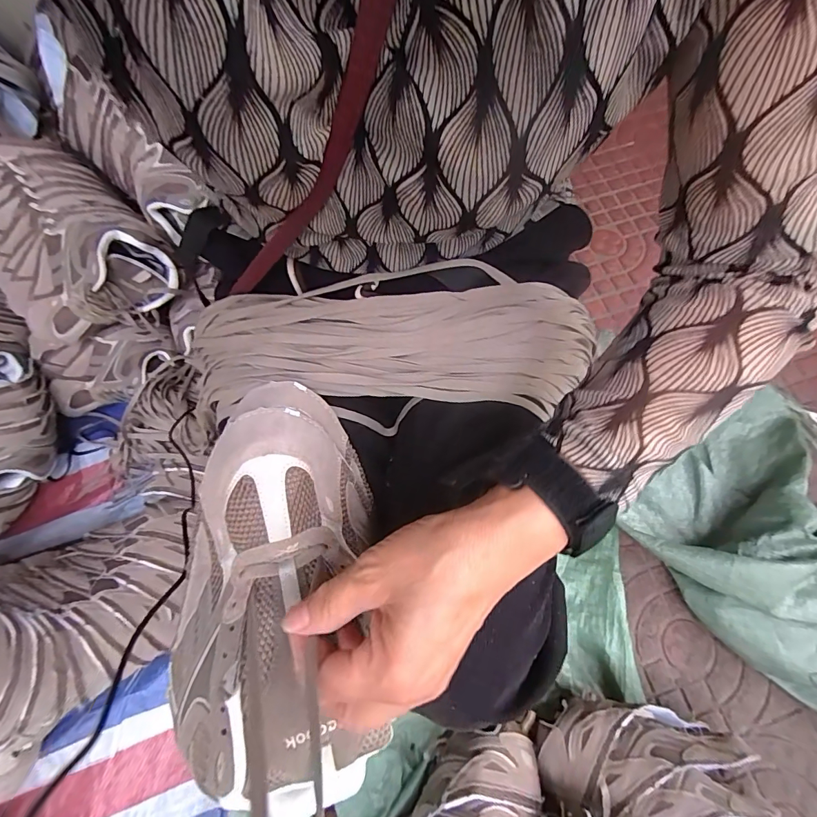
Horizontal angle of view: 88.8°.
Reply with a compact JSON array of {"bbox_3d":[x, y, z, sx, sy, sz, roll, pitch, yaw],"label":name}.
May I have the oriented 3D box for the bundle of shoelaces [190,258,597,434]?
[{"bbox_3d":[-0.023,-0.049,0.327,0.331,0.084,0.095,0,69,2],"label":"bundle of shoelaces"}]

